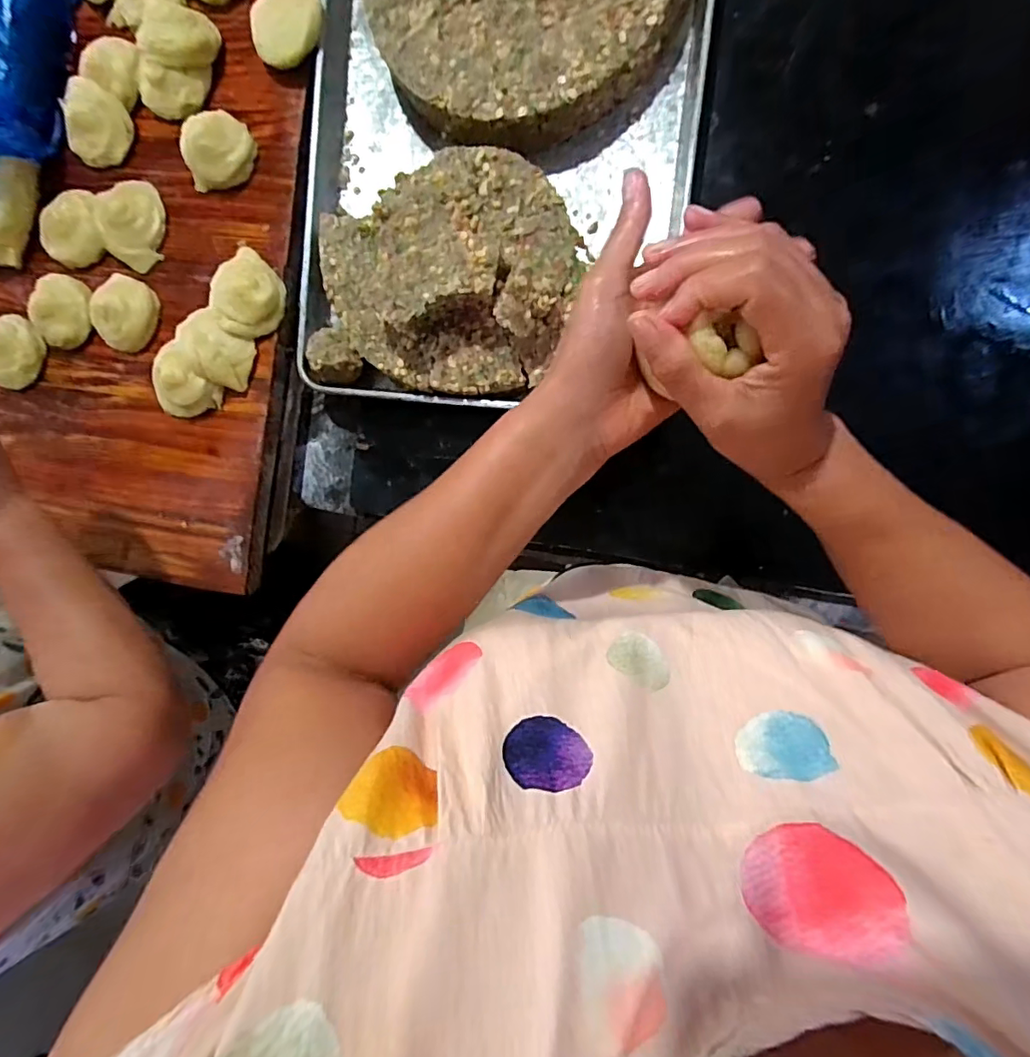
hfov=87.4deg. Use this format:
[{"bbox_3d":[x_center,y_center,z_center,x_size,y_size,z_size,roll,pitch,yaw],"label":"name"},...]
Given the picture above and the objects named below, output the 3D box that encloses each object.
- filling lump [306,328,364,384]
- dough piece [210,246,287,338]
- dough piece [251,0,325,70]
[{"bbox_3d":[-0.203,-0.189,0.597,0.054,0.029,0.064,-42,90,8],"label":"filling lump"},{"bbox_3d":[-0.296,-0.258,0.598,0.078,0.030,0.075,1,96,6],"label":"dough piece"},{"bbox_3d":[-0.239,-0.523,0.564,0.077,0.032,0.056,-6,95,6],"label":"dough piece"}]

